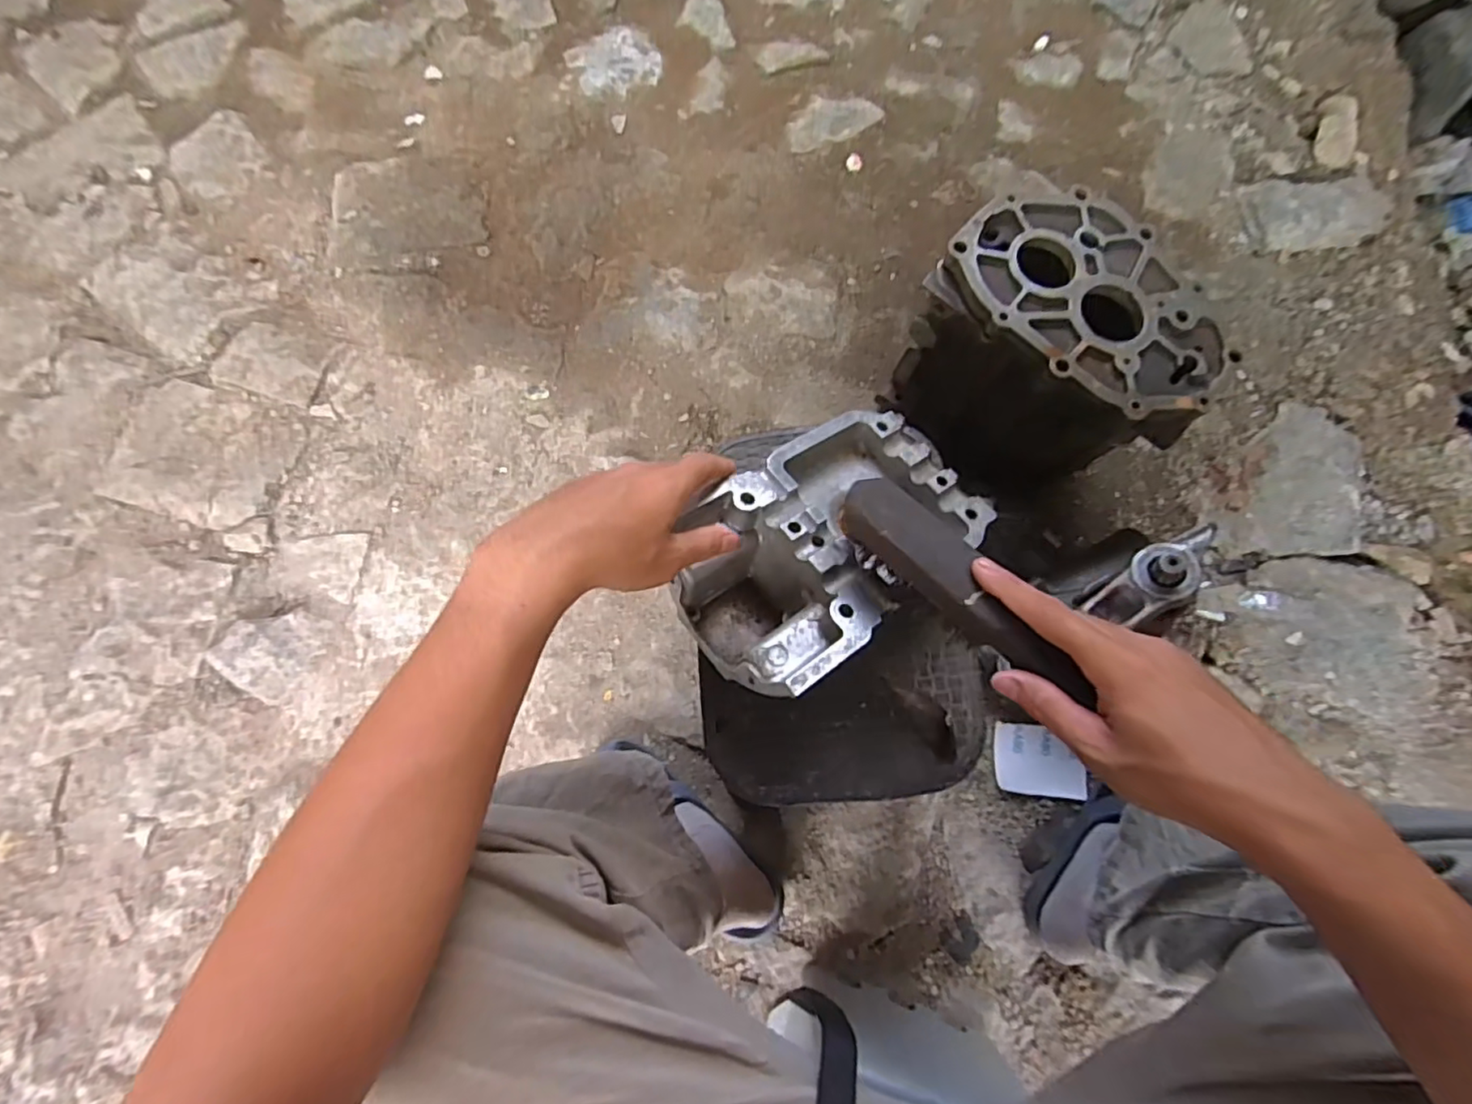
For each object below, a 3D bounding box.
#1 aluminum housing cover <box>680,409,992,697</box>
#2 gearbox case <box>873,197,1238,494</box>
[{"bbox_3d":[0.066,-0.006,0.445,0.219,0.083,0.142,-32,71,-26],"label":"aluminum housing cover"},{"bbox_3d":[0.338,-0.208,0.682,0.268,0.230,0.186,40,80,12],"label":"gearbox case"}]

